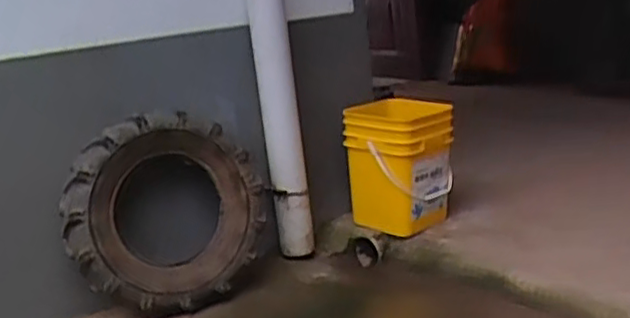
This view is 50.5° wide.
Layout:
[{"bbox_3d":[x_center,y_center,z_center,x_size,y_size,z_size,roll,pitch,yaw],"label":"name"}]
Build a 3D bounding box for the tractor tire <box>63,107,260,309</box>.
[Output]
[{"bbox_3d":[-0.349,0.131,1.597,0.470,0.432,0.099,-10,13,-18],"label":"tractor tire"}]

